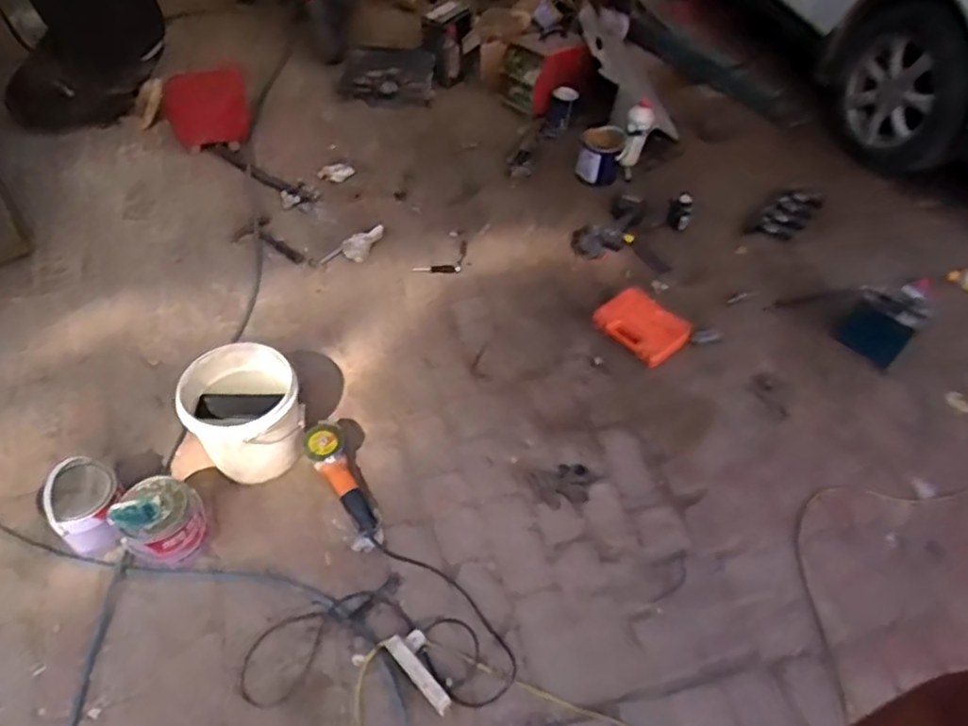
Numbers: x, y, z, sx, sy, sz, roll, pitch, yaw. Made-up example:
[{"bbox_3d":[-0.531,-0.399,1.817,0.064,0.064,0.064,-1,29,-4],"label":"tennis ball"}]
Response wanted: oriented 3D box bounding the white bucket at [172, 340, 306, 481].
[{"bbox_3d":[-0.558,0.126,1.602,0.249,0.223,0.271,2,49,-2],"label":"white bucket"}]

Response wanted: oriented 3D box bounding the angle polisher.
[{"bbox_3d":[-0.338,0.262,1.590,0.099,0.103,0.293,-24,54,-23],"label":"angle polisher"}]

